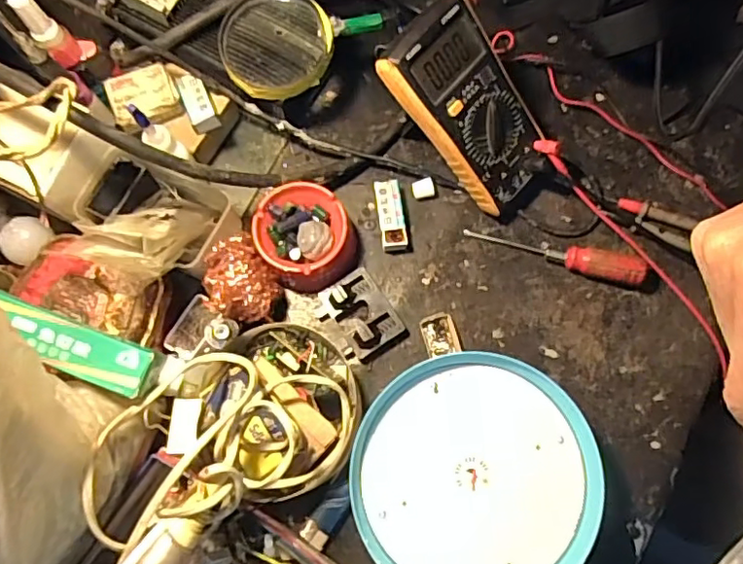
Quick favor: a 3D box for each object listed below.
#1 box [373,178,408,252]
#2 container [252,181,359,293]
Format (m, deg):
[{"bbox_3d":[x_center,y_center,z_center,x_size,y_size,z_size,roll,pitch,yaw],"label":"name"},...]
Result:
[{"bbox_3d":[0.017,-0.059,0.524,0.023,0.020,0.060,-8,77,-2],"label":"box"},{"bbox_3d":[-0.056,-0.039,0.506,0.079,0.046,0.081,0,76,0],"label":"container"}]

